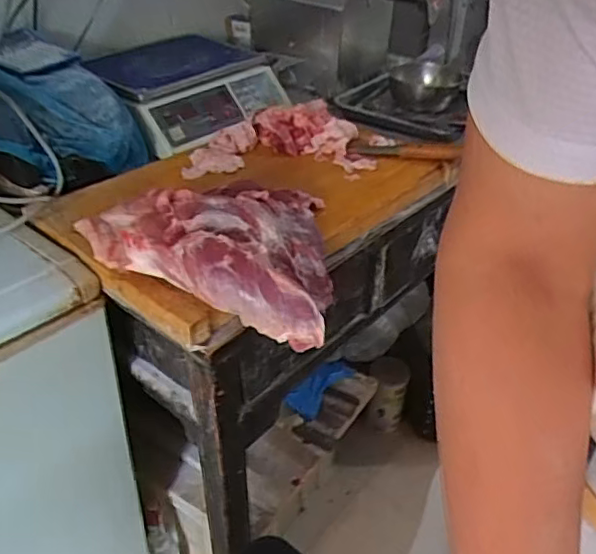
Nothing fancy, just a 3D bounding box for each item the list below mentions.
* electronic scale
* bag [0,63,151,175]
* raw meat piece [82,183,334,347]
[{"bbox_3d":[-0.191,-0.367,1.163,0.259,0.094,0.395,25,42,27],"label":"electronic scale"},{"bbox_3d":[-0.403,-0.252,0.937,0.316,0.154,0.181,-17,40,-24],"label":"bag"},{"bbox_3d":[-0.085,-0.065,0.783,0.313,0.082,0.268,13,38,14],"label":"raw meat piece"}]

